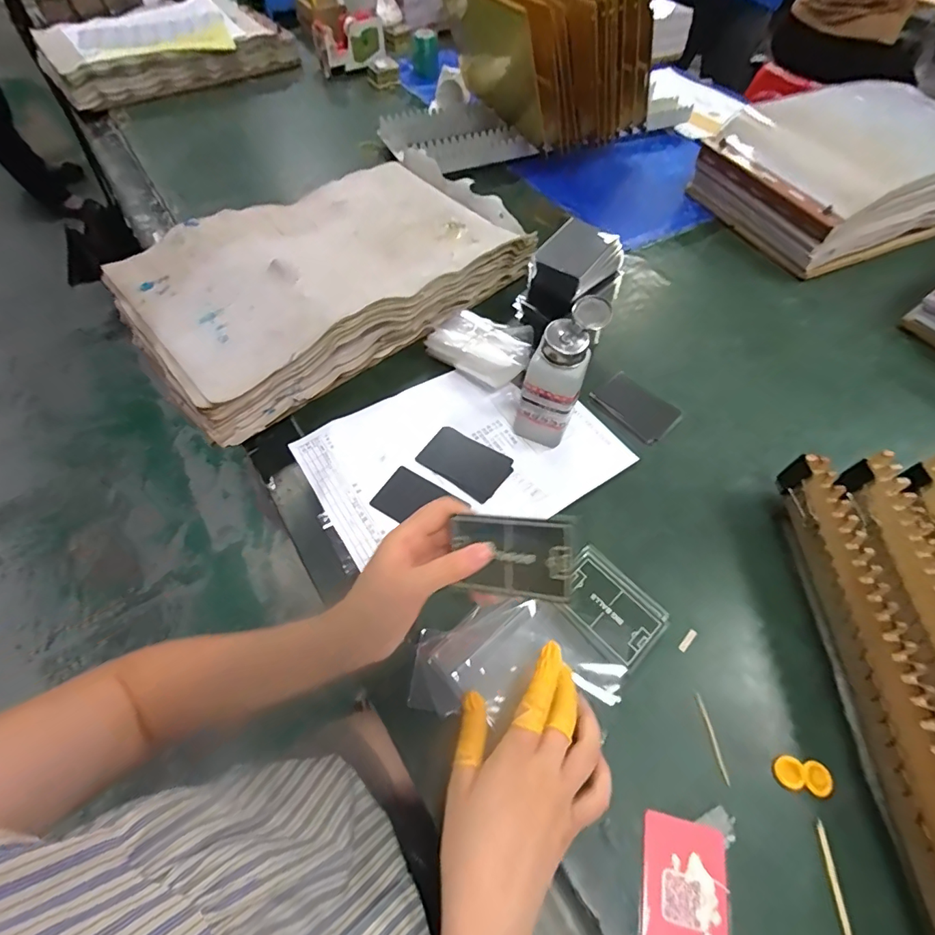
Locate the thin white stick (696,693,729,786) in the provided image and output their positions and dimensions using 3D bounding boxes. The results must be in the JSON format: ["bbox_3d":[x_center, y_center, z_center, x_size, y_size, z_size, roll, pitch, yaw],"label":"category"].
[{"bbox_3d":[0.189,0.207,0.362,0.005,0.004,0.061,-3,57,-3],"label":"thin white stick"}]

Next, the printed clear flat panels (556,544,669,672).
[{"bbox_3d":[0.123,0.117,0.405,0.069,0.008,0.088,-39,65,-23],"label":"printed clear flat panels"}]

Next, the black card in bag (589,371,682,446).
[{"bbox_3d":[0.194,-0.069,0.540,0.065,0.005,0.093,-33,63,-21],"label":"black card in bag"}]

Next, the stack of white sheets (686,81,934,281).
[{"bbox_3d":[0.613,-0.470,0.740,0.432,0.120,0.268,-20,59,-14],"label":"stack of white sheets"}]

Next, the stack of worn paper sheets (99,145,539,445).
[{"bbox_3d":[-0.170,-0.239,0.581,0.448,0.090,0.258,-37,65,-23],"label":"stack of worn paper sheets"}]

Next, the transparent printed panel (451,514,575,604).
[{"bbox_3d":[0.030,0.059,0.310,0.078,0.053,0.009,3,9,25],"label":"transparent printed panel"}]

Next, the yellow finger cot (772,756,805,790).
[{"bbox_3d":[0.236,0.224,0.345,0.020,0.004,0.021,1,56,-1],"label":"yellow finger cot"}]

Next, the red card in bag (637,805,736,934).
[{"bbox_3d":[0.145,0.279,0.309,0.059,0.004,0.096,14,57,8],"label":"red card in bag"}]

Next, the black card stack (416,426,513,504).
[{"bbox_3d":[-0.002,-0.005,0.488,0.088,0.008,0.055,31,61,18],"label":"black card stack"}]

